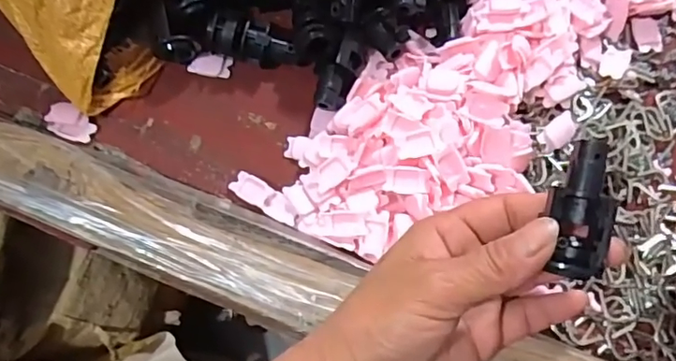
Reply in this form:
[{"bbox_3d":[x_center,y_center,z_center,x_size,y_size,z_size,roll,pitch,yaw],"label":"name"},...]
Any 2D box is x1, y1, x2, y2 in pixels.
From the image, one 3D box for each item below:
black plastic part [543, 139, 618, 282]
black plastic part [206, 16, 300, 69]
[{"bbox_3d":[0.096,0.010,0.218,0.025,0.019,0.053,3,95,3],"label":"black plastic part"},{"bbox_3d":[-0.048,-0.077,0.309,0.051,0.018,0.019,17,76,-9],"label":"black plastic part"}]

